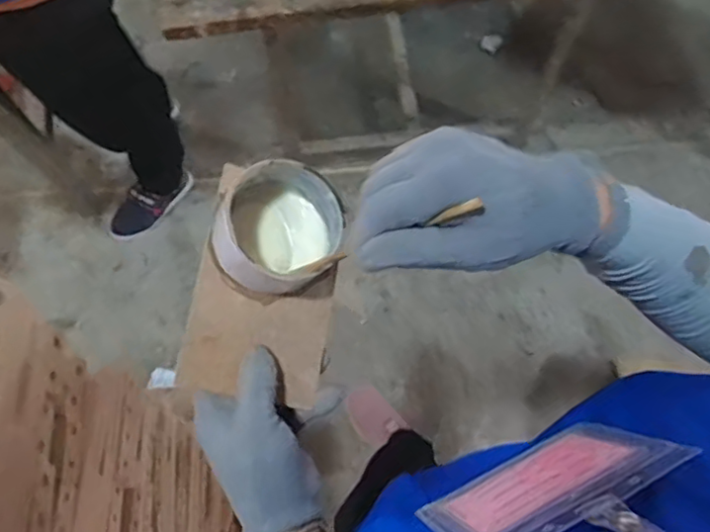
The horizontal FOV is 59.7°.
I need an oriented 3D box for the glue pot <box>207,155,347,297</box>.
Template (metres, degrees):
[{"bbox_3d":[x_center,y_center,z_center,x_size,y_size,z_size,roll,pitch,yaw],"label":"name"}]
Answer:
[{"bbox_3d":[-0.054,-0.029,0.422,0.085,0.049,0.084,0,72,-1],"label":"glue pot"}]

